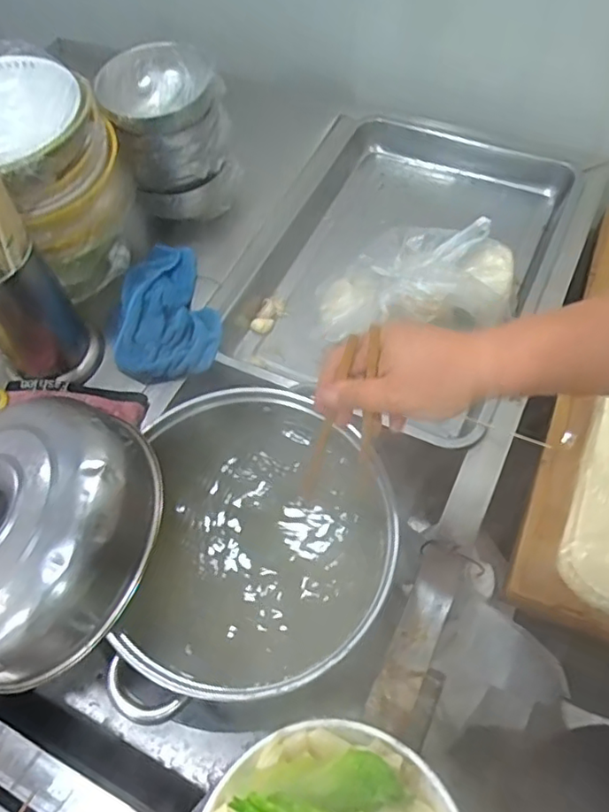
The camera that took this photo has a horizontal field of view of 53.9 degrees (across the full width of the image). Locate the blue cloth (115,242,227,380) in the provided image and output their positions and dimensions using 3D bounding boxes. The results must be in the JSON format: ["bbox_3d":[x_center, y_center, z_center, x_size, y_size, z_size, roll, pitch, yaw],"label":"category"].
[{"bbox_3d":[-0.174,-0.113,0.715,0.131,0.039,0.175,-21,61,-8],"label":"blue cloth"}]

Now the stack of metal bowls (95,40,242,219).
[{"bbox_3d":[-0.166,-0.344,0.769,0.140,0.161,0.134,-17,60,-6],"label":"stack of metal bowls"}]

